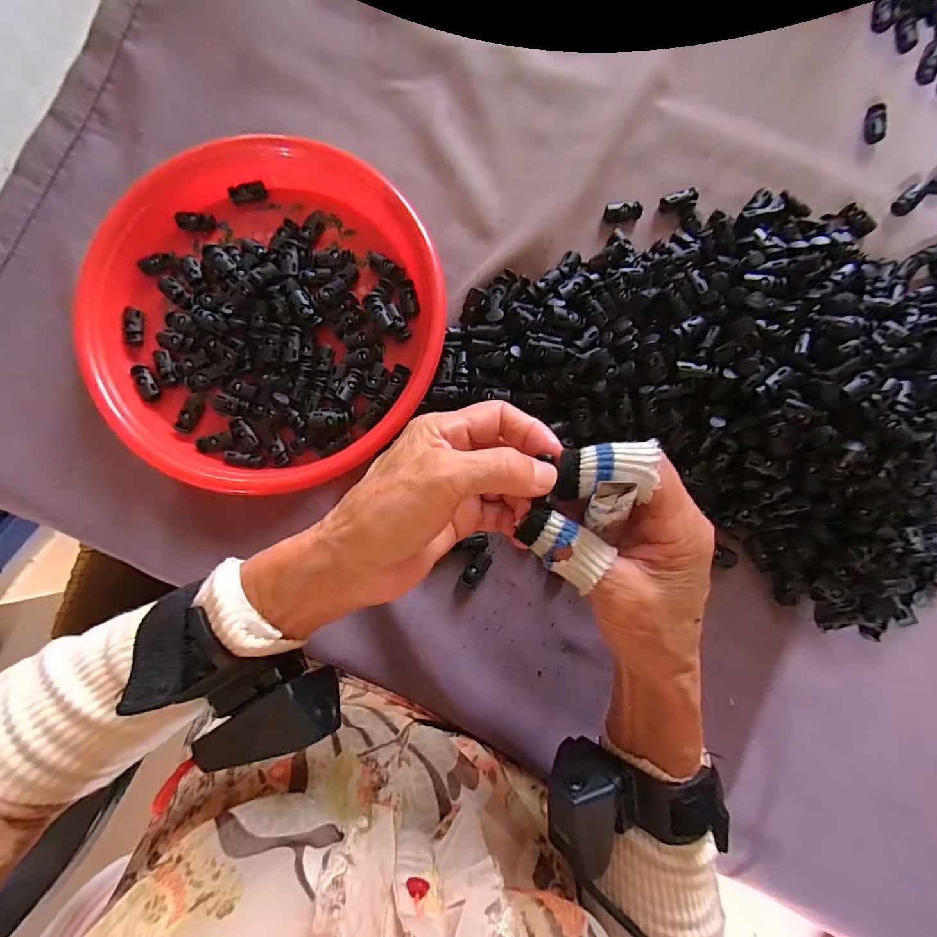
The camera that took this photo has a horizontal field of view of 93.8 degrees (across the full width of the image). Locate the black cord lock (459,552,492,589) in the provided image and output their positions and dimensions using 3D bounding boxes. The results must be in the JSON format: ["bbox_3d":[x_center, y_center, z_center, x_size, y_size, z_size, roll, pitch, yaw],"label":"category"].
[{"bbox_3d":[0.006,0.074,0.319,0.014,0.006,0.028,37,87,2],"label":"black cord lock"}]

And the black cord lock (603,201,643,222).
[{"bbox_3d":[0.119,-0.199,0.338,0.028,0.009,0.013,2,86,13],"label":"black cord lock"}]

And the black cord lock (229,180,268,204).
[{"bbox_3d":[-0.170,-0.213,0.338,0.027,0.008,0.009,-17,87,-1],"label":"black cord lock"}]

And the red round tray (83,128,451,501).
[{"bbox_3d":[-0.147,-0.114,0.323,0.246,0.026,0.252,0,87,0],"label":"red round tray"}]

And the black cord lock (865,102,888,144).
[{"bbox_3d":[0.321,-0.274,0.345,0.011,0.008,0.030,3,87,0],"label":"black cord lock"}]

